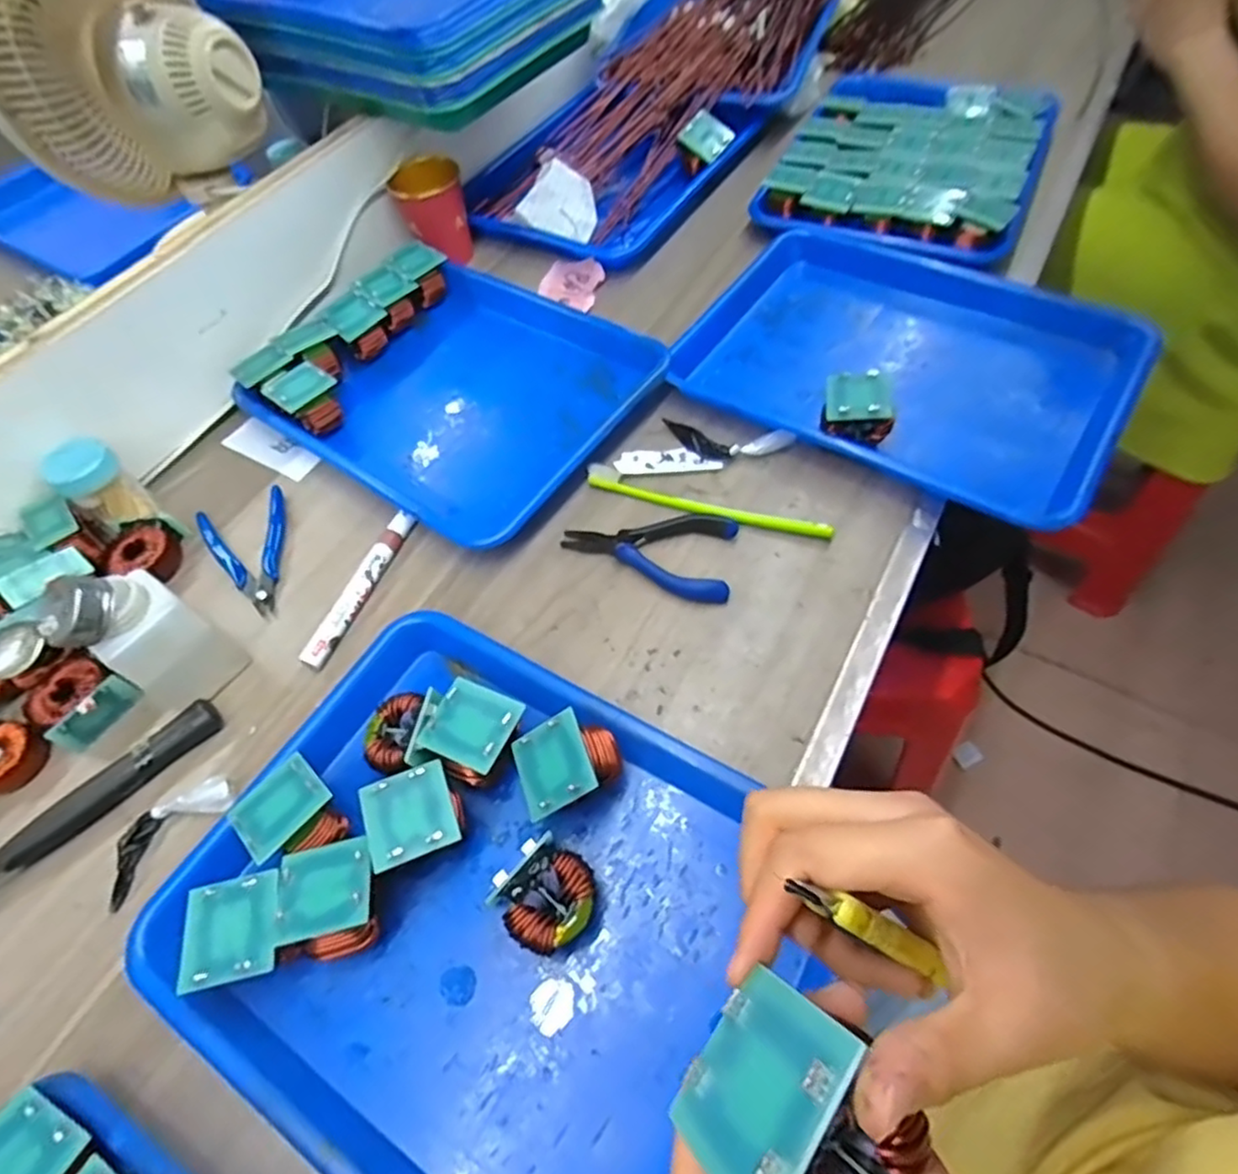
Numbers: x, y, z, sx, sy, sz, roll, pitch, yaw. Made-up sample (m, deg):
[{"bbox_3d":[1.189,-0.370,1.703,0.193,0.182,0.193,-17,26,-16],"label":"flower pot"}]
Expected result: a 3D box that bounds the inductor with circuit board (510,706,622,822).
[{"bbox_3d":[-0.027,0.101,0.375,0.052,0.038,0.050,-35,58,16],"label":"inductor with circuit board"}]

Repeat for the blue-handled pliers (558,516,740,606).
[{"bbox_3d":[0.020,-0.027,0.476,0.121,0.013,0.065,7,58,10],"label":"blue-handled pliers"}]

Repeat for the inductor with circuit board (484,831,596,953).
[{"bbox_3d":[-0.036,0.162,0.346,0.045,0.043,0.047,34,67,24],"label":"inductor with circuit board"}]

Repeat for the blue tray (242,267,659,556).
[{"bbox_3d":[-0.132,-0.176,0.593,0.296,0.034,0.268,31,66,23],"label":"blue tray"}]

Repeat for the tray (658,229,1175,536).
[{"bbox_3d":[0.233,-0.194,0.548,0.337,0.041,0.269,31,66,23],"label":"tray"}]

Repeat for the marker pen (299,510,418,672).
[{"bbox_3d":[-0.185,0.001,0.483,0.014,0.017,0.131,16,60,16],"label":"marker pen"}]

